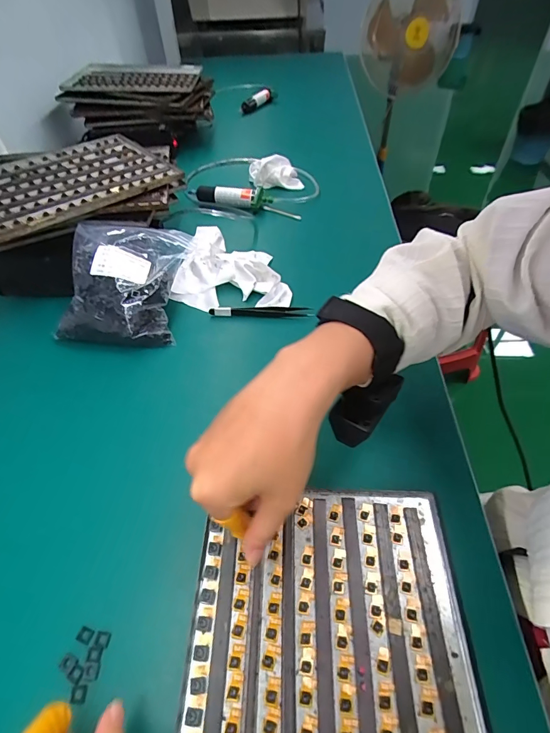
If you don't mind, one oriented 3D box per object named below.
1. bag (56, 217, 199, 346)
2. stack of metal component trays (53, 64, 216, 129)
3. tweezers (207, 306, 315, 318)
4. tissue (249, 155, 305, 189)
[{"bbox_3d":[-0.177,-0.104,0.463,0.131,0.074,0.155,1,50,3],"label":"bag"},{"bbox_3d":[-0.276,-0.565,0.812,0.275,0.066,0.241,0,50,2],"label":"stack of metal component trays"},{"bbox_3d":[-0.017,-0.067,0.471,0.122,0.013,0.016,2,50,4],"label":"tweezers"},{"bbox_3d":[0.002,-0.350,0.692,0.097,0.041,0.054,3,50,5],"label":"tissue"}]

